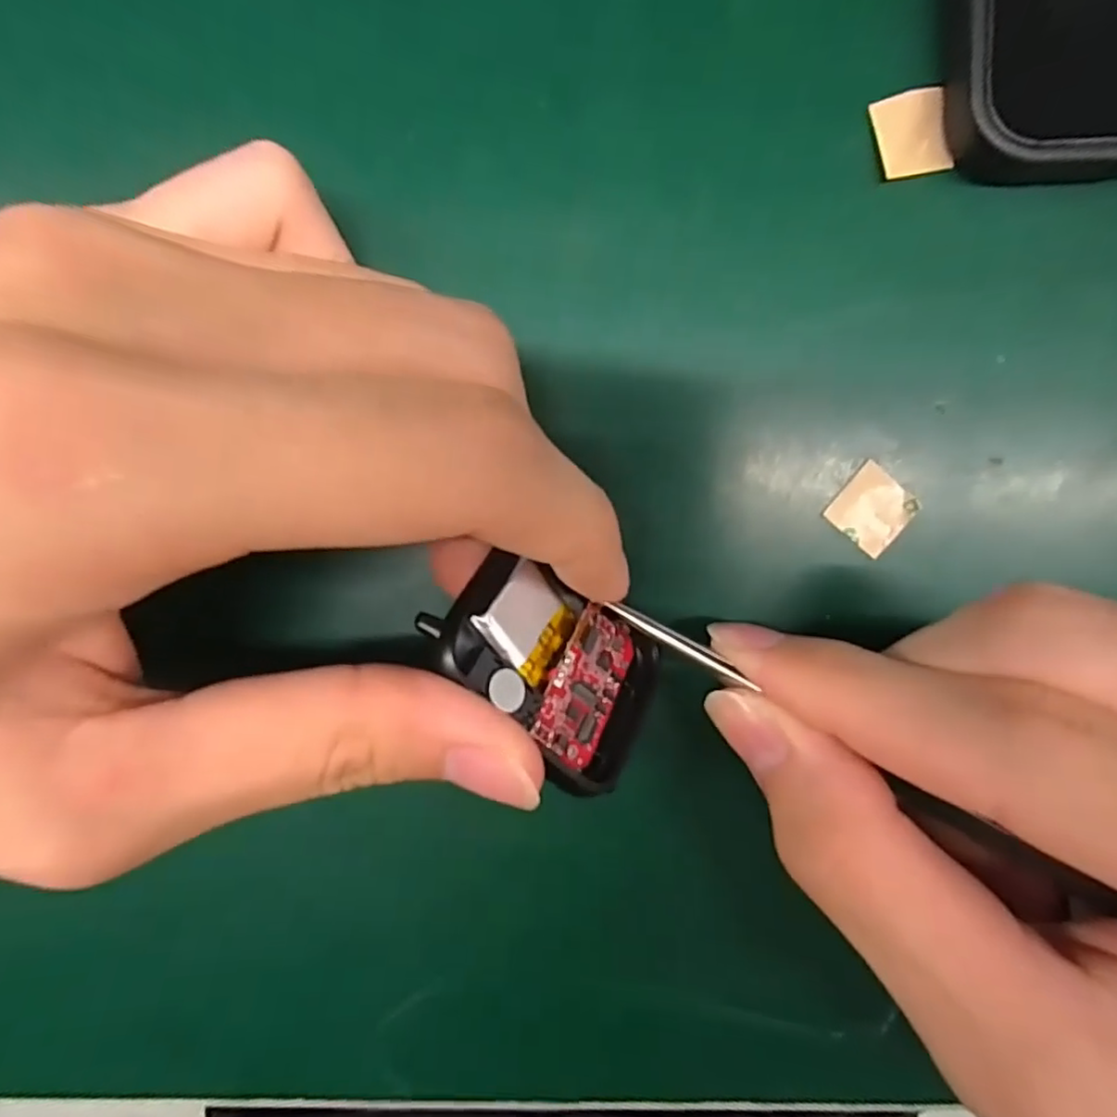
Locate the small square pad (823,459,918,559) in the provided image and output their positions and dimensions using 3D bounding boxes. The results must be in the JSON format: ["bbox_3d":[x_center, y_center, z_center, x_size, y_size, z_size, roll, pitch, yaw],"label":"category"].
[{"bbox_3d":[0.066,-0.010,0.132,0.015,0.004,0.014,39,92,-4],"label":"small square pad"}]

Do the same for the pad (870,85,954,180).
[{"bbox_3d":[0.070,-0.084,0.124,0.014,0.004,0.015,-15,95,0],"label":"pad"}]

